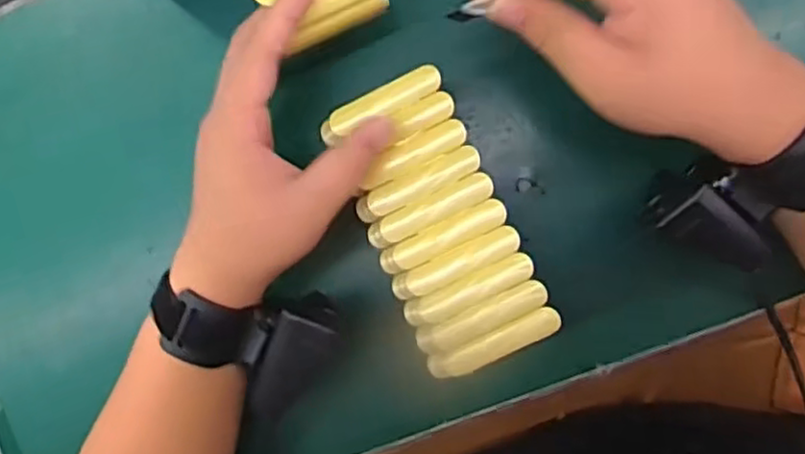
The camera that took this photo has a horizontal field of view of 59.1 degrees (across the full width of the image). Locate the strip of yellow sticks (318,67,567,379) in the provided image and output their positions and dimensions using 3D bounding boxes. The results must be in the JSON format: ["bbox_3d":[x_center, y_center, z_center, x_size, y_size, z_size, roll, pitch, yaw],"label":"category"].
[{"bbox_3d":[0.019,-0.001,0.376,0.073,0.018,0.152,-22,89,6],"label":"strip of yellow sticks"}]

